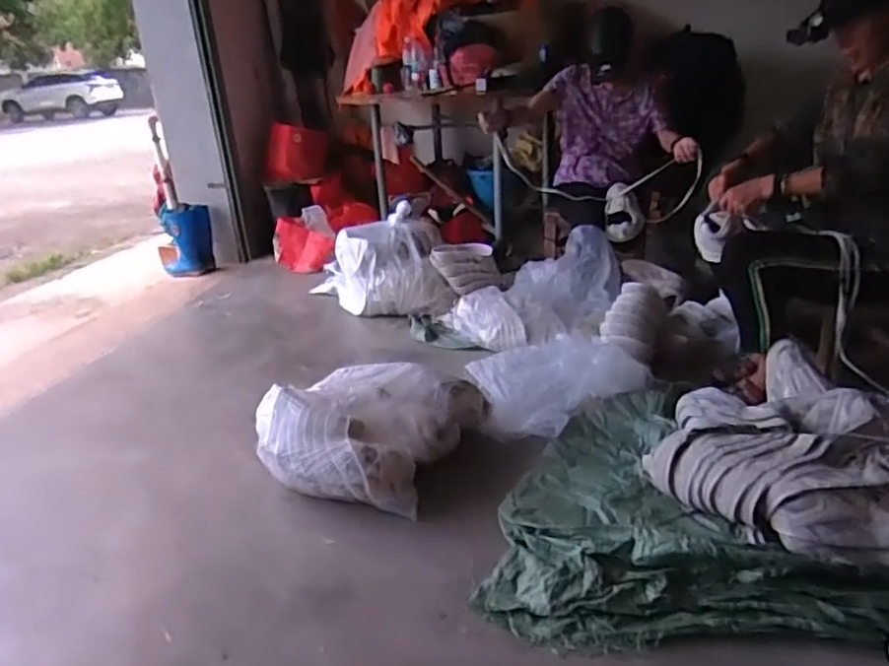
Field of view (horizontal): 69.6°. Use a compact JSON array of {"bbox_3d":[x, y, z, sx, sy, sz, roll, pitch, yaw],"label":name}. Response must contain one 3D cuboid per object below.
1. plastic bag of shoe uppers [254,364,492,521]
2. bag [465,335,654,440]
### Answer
[{"bbox_3d":[-0.177,0.216,1.510,0.431,0.202,0.434,5,25,19],"label":"plastic bag of shoe uppers"},{"bbox_3d":[0.275,0.125,1.753,0.430,0.140,0.358,-20,29,-33],"label":"bag"}]

